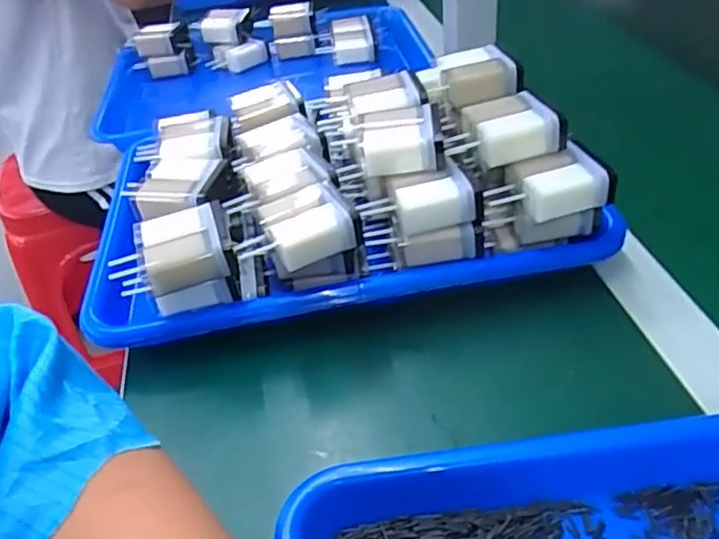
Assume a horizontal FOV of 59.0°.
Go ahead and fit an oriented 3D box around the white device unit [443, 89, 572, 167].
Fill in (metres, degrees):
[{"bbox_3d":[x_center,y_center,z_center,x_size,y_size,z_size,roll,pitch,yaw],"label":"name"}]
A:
[{"bbox_3d":[0.081,-0.081,0.372,0.066,0.023,0.040,-15,40,-10],"label":"white device unit"}]

